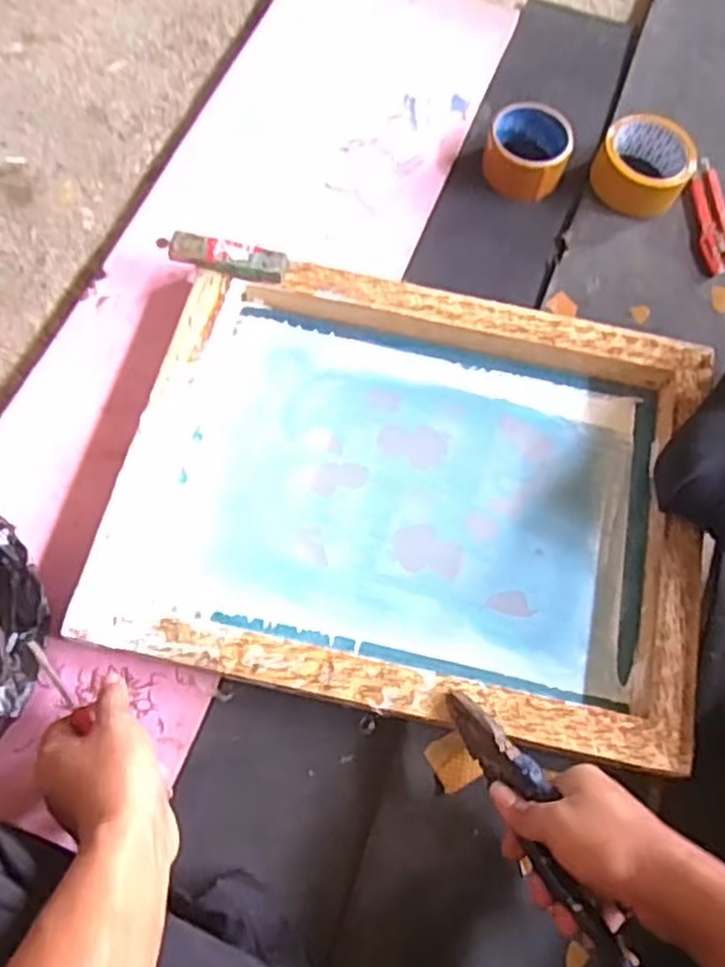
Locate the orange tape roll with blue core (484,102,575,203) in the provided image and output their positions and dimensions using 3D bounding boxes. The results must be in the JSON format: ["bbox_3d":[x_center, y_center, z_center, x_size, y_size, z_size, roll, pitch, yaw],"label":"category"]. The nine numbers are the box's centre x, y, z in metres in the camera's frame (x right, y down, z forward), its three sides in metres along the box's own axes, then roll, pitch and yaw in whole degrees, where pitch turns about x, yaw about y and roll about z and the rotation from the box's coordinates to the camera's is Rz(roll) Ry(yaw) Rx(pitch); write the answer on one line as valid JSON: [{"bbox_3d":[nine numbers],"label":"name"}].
[{"bbox_3d":[0.173,-0.349,0.786,0.085,0.046,0.086,18,69,4],"label":"orange tape roll with blue core"}]

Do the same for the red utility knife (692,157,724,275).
[{"bbox_3d":[0.367,-0.285,0.789,0.031,0.018,0.149,1,69,-2],"label":"red utility knife"}]

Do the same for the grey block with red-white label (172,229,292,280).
[{"bbox_3d":[-0.123,-0.207,0.687,0.104,0.014,0.029,10,69,1],"label":"grey block with red-white label"}]

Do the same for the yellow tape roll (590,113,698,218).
[{"bbox_3d":[0.294,-0.333,0.787,0.098,0.046,0.091,11,69,1],"label":"yellow tape roll"}]

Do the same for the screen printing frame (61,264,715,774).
[{"bbox_3d":[0.047,0.003,0.644,0.470,0.040,0.372,12,69,2],"label":"screen printing frame"}]

